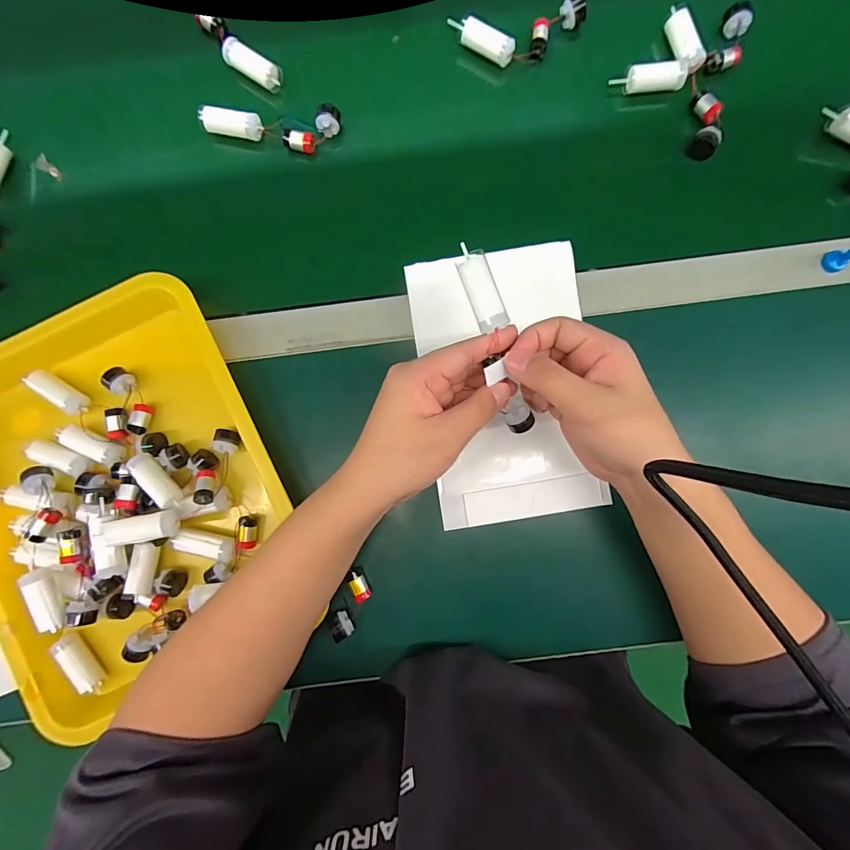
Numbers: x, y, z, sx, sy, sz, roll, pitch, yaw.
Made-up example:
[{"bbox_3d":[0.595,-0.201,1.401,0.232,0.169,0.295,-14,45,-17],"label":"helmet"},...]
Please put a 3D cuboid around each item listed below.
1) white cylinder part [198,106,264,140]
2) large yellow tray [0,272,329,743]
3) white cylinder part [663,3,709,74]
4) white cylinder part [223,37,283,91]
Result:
[{"bbox_3d":[-0.179,-0.278,0.389,0.053,0.016,0.022,10,94,5],"label":"white cylinder part"},{"bbox_3d":[-0.257,0.061,0.360,0.257,0.060,0.322,-25,90,6],"label":"large yellow tray"},{"bbox_3d":[0.239,-0.355,0.385,0.021,0.017,0.060,-18,91,6],"label":"white cylinder part"},{"bbox_3d":[-0.160,-0.335,0.393,0.056,0.018,0.022,35,95,3],"label":"white cylinder part"}]

